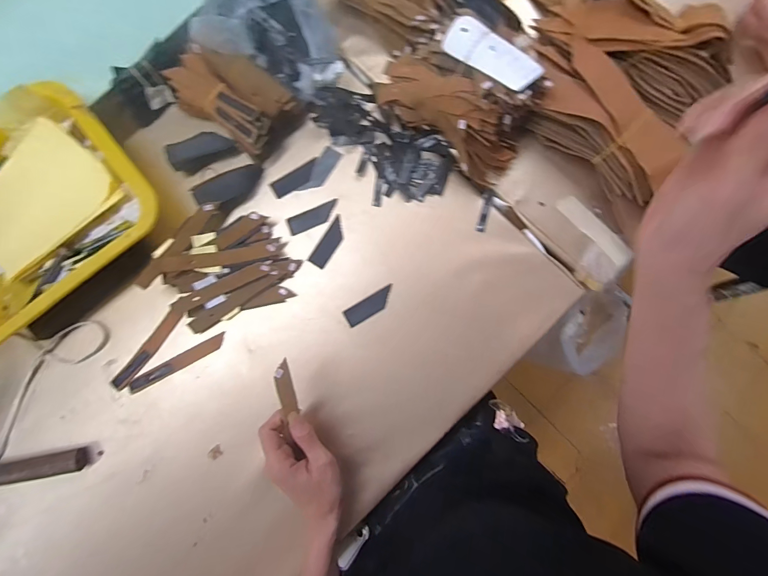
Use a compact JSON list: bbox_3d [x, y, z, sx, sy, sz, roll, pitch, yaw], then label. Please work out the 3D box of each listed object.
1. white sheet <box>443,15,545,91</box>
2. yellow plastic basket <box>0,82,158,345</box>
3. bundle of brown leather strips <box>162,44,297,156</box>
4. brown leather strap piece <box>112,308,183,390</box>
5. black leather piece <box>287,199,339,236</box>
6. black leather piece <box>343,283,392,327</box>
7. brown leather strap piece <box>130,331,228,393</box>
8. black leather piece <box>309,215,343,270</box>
[{"bbox_3d":[0.107,-0.237,0.373,0.103,0.008,0.045,42,80,12],"label":"white sheet"},{"bbox_3d":[-0.387,-0.077,0.405,0.252,0.069,0.196,-41,86,-3],"label":"yellow plastic basket"},{"bbox_3d":[-0.176,-0.223,0.432,0.135,0.054,0.087,34,86,3],"label":"bundle of brown leather strips"},{"bbox_3d":[-0.277,0.071,0.432,0.017,0.005,0.110,38,86,4],"label":"brown leather strap piece"},{"bbox_3d":[-0.085,-0.085,0.448,0.063,0.004,0.022,-22,85,2],"label":"black leather piece"},{"bbox_3d":[-0.016,0.022,0.438,0.064,0.004,0.022,-30,85,-2],"label":"black leather piece"},{"bbox_3d":[-0.240,0.088,0.429,0.121,0.006,0.015,-29,85,-2],"label":"brown leather strap piece"},{"bbox_3d":[-0.065,-0.055,0.443,0.021,0.004,0.063,33,86,3],"label":"black leather piece"}]

